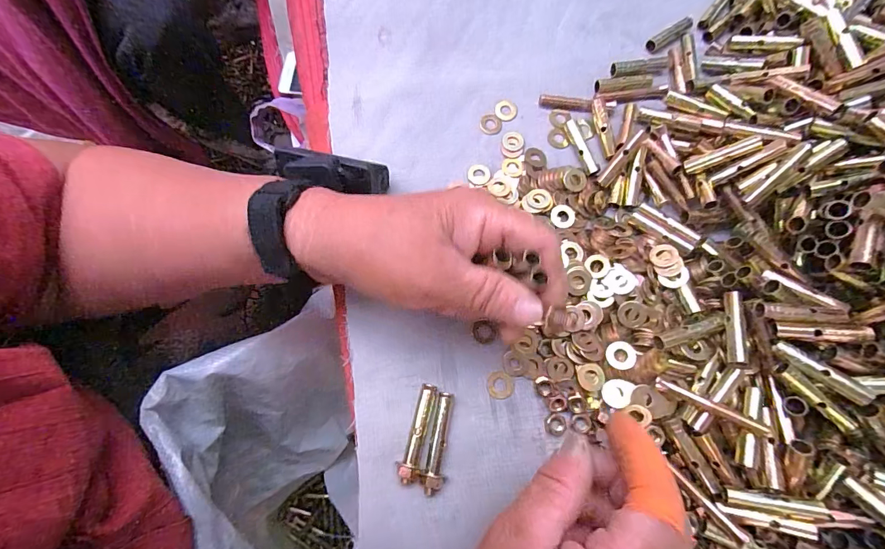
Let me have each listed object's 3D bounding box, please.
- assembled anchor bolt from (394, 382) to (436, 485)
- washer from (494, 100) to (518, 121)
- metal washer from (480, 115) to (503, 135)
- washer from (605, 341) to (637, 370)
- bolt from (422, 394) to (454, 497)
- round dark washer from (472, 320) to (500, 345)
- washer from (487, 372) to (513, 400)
[{"bbox_3d":[-0.015,0.094,0.242,0.013,0.011,0.055,11,74,2],"label":"assembled anchor bolt"},{"bbox_3d":[0.048,-0.124,0.306,0.017,0.004,0.018,0,74,-1],"label":"washer"},{"bbox_3d":[0.036,-0.112,0.303,0.016,0.004,0.017,17,74,4],"label":"metal washer"},{"bbox_3d":[0.108,0.049,0.245,0.017,0.004,0.017,-5,73,16],"label":"washer"},{"bbox_3d":[-0.003,0.099,0.241,0.012,0.010,0.055,8,74,1],"label":"bolt"},{"bbox_3d":[0.028,0.038,0.262,0.015,0.004,0.015,-17,75,-6],"label":"round dark washer"},{"bbox_3d":[0.037,0.070,0.255,0.016,0.004,0.017,0,74,-1],"label":"washer"}]

